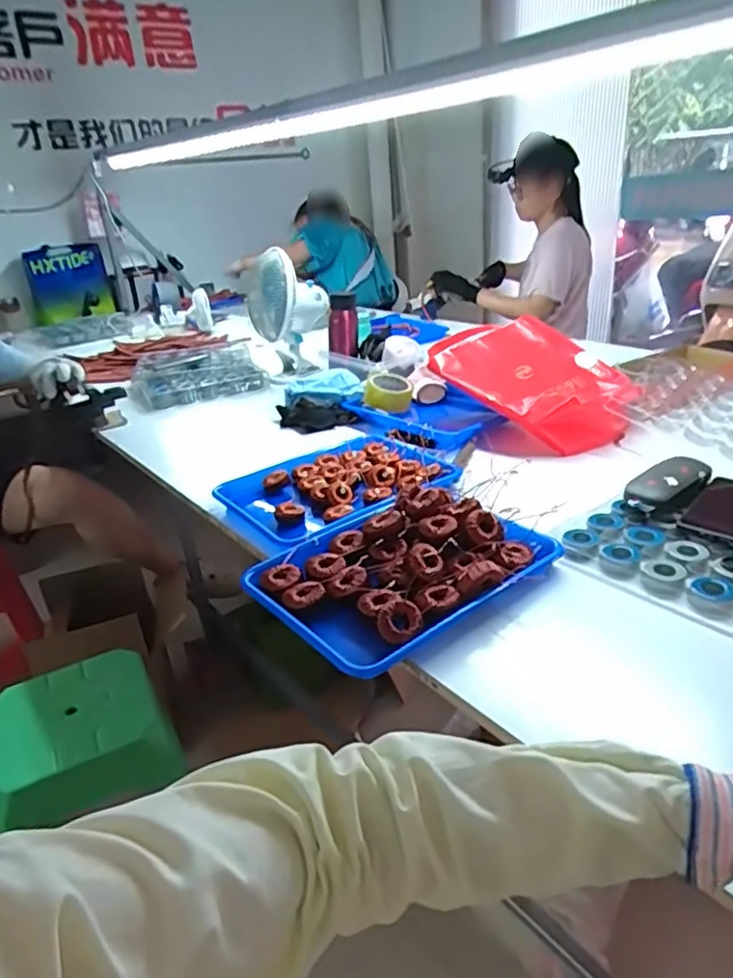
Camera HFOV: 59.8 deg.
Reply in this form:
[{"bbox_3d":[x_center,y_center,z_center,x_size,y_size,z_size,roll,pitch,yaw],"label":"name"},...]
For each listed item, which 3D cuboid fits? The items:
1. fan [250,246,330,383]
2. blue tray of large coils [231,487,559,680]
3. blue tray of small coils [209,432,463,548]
[{"bbox_3d":[-0.185,-0.418,1.594,0.188,0.311,0.206,-8,25,-5],"label":"fan"},{"bbox_3d":[0.039,0.085,0.771,0.322,0.056,0.251,-22,30,-31],"label":"blue tray of large coils"},{"bbox_3d":[-0.043,-0.005,1.020,0.329,0.045,0.267,-22,30,-31],"label":"blue tray of small coils"}]

